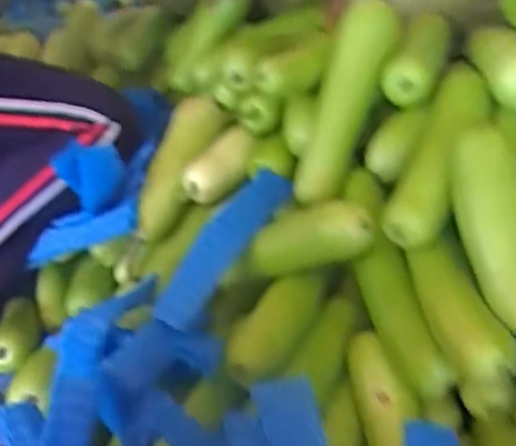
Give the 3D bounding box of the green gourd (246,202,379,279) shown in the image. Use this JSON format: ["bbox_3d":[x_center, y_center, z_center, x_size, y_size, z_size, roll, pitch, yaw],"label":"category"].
[{"bbox_3d":[0.056,0.020,0.718,0.158,0.057,0.051,-20,26,30],"label":"green gourd"}]

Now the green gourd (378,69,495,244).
[{"bbox_3d":[0.194,-0.079,0.689,0.066,0.050,0.232,16,58,23],"label":"green gourd"}]

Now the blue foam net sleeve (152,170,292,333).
[{"bbox_3d":[-0.039,0.017,0.760,0.053,0.061,0.239,23,62,30],"label":"blue foam net sleeve"}]

